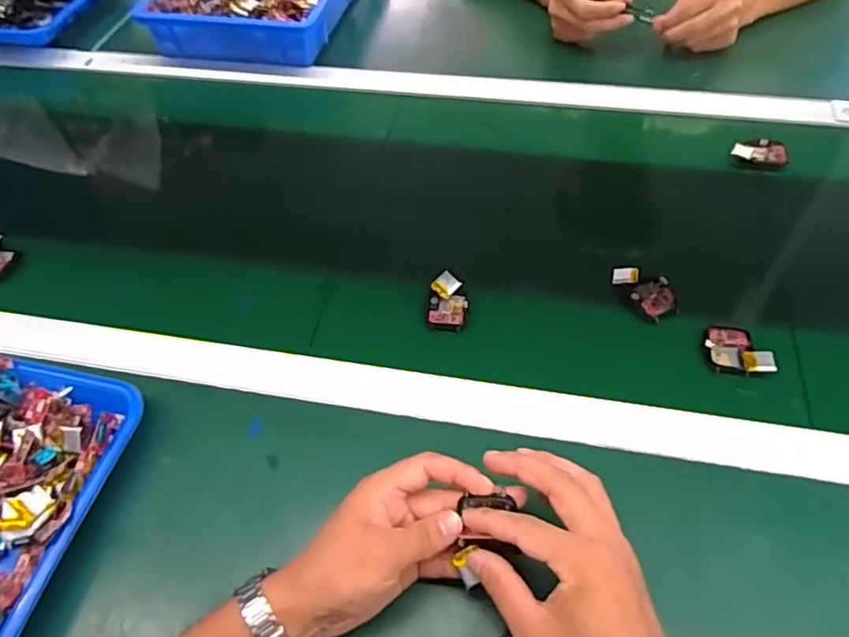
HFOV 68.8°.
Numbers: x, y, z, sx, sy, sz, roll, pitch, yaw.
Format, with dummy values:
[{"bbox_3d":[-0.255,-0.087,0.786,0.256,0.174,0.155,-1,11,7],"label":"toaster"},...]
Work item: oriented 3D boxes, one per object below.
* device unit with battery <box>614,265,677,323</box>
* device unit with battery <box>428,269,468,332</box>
[{"bbox_3d":[0.201,-0.028,0.561,0.037,0.011,0.063,-27,56,-16],"label":"device unit with battery"},{"bbox_3d":[0.022,-0.016,0.562,0.034,0.017,0.052,6,54,9],"label":"device unit with battery"}]

